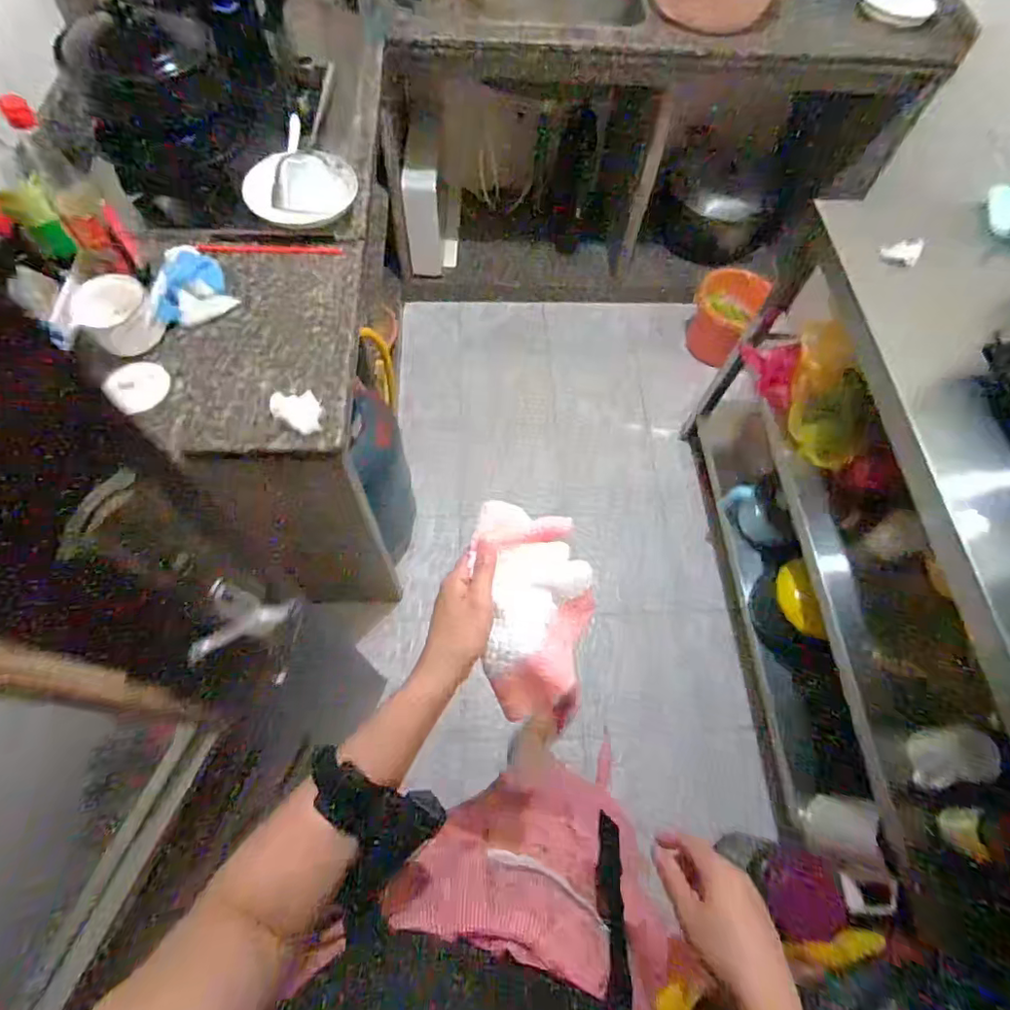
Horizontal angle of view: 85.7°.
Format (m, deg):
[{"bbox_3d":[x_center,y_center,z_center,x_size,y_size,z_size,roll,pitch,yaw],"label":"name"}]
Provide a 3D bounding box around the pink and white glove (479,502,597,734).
[{"bbox_3d":[0.032,0.090,0.483,0.100,0.074,0.181,-1,65,-4],"label":"pink and white glove"}]

